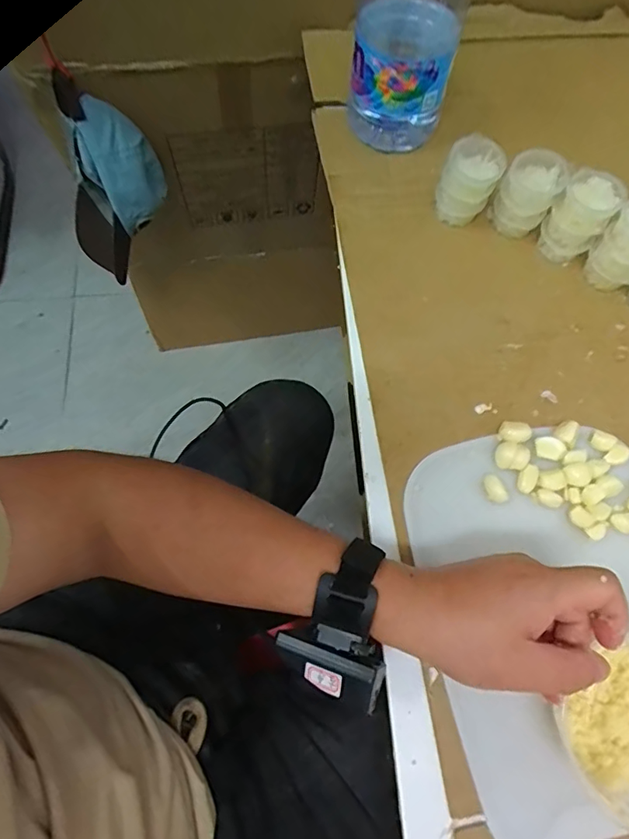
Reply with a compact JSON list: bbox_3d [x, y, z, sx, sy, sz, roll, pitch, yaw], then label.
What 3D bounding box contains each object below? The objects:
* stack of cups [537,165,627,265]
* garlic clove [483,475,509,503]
[{"bbox_3d":[0.252,-0.191,0.467,0.048,0.073,0.044,37,73,13],"label":"stack of cups"},{"bbox_3d":[0.145,0.056,0.393,0.014,0.012,0.023,-15,69,-6],"label":"garlic clove"}]

